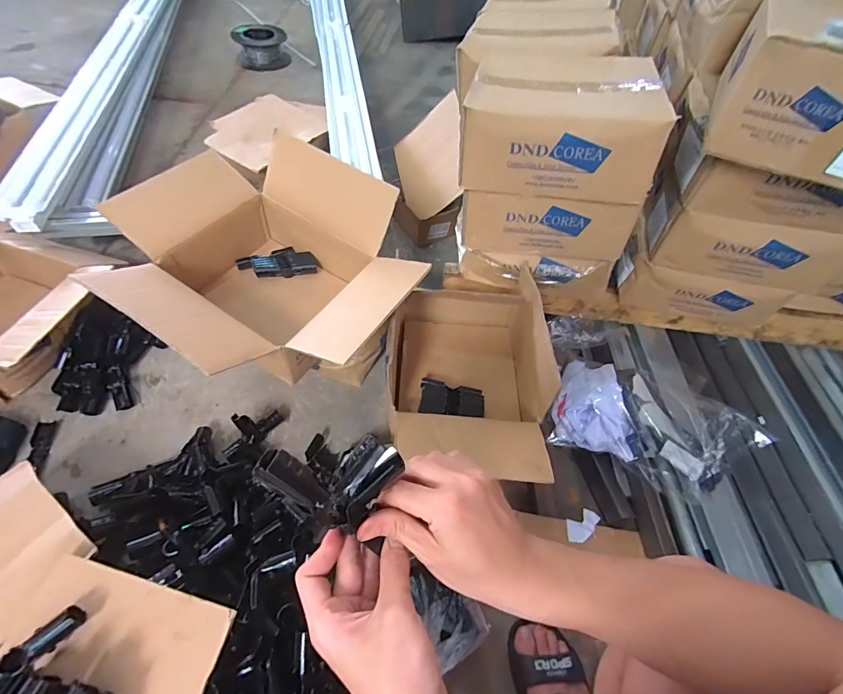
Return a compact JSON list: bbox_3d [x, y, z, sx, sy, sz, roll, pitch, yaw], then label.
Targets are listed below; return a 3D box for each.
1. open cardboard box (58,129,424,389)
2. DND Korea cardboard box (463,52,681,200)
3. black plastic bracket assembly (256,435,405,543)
[{"bbox_3d":[-0.290,-0.115,0.807,0.508,0.296,0.457,32,57,17],"label":"open cardboard box"},{"bbox_3d":[0.241,-0.406,0.732,0.300,0.155,0.278,12,53,3],"label":"DND Korea cardboard box"},{"bbox_3d":[-0.065,0.108,0.322,0.099,0.046,0.055,-7,54,-11],"label":"black plastic bracket assembly"}]

